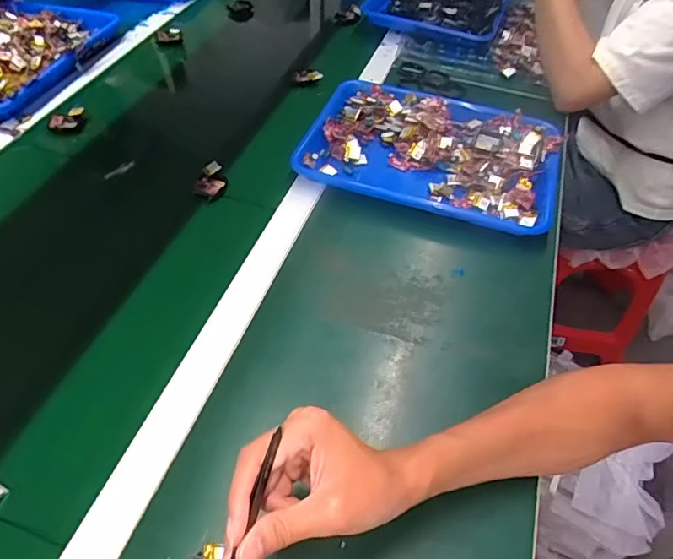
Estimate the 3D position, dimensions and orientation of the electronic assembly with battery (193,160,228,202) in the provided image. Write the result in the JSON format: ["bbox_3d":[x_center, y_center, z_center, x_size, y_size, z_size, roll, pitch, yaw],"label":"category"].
[{"bbox_3d":[-0.160,-0.127,0.666,0.040,0.014,0.060,12,50,10],"label":"electronic assembly with battery"}]

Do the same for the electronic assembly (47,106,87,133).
[{"bbox_3d":[-0.386,-0.227,0.743,0.053,0.016,0.036,-26,54,-21],"label":"electronic assembly"}]

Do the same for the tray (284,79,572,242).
[{"bbox_3d":[0.132,-0.179,0.714,0.331,0.039,0.242,14,51,12],"label":"tray"}]

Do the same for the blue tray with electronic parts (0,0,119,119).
[{"bbox_3d":[-0.535,-0.372,0.842,0.238,0.055,0.338,14,51,12],"label":"blue tray with electronic parts"}]

